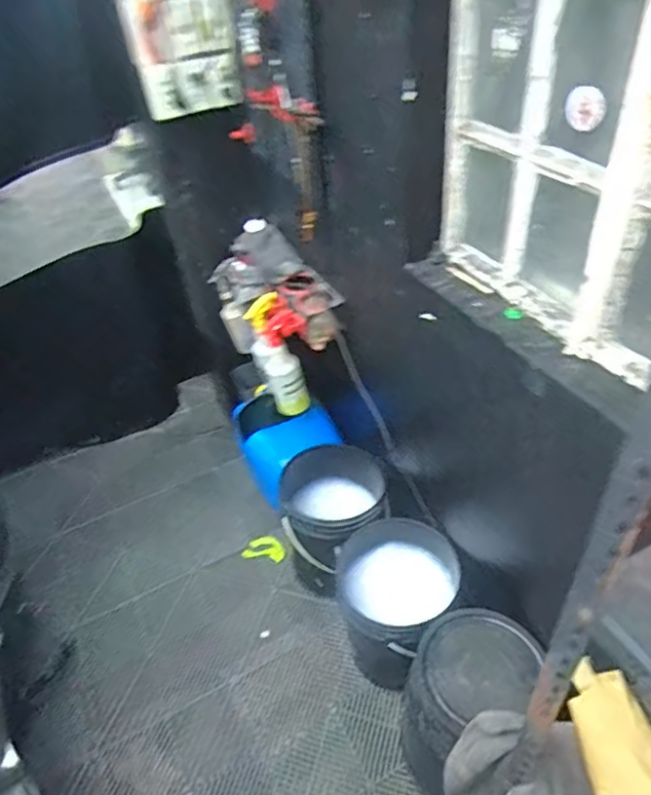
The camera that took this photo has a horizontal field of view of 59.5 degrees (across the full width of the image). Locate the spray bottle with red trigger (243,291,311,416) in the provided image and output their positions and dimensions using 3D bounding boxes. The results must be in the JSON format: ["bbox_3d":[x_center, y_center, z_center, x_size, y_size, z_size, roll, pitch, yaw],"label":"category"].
[{"bbox_3d":[-0.123,-0.105,1.566,0.152,0.318,0.130,-8,41,-1],"label":"spray bottle with red trigger"}]

